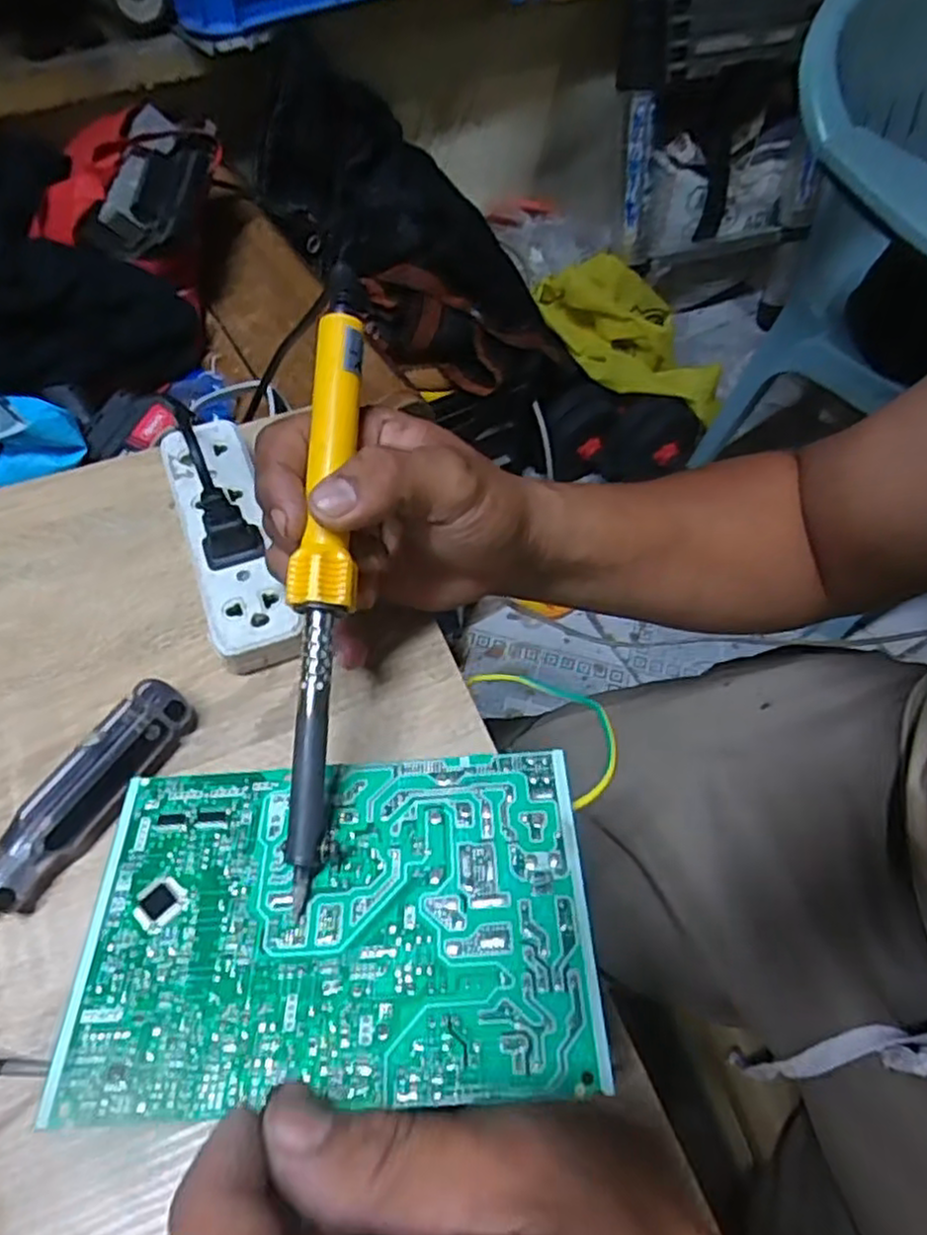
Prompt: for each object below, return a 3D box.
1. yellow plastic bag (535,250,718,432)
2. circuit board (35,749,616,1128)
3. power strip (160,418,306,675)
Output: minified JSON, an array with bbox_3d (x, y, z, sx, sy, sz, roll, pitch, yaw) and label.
[{"bbox_3d":[0.319,-0.544,1.341,0.375,0.119,0.274,22,61,11],"label":"yellow plastic bag"},{"bbox_3d":[-0.044,0.103,0.251,0.171,0.024,0.111,-2,59,-3],"label":"circuit board"},{"bbox_3d":[-0.118,-0.040,0.361,0.041,0.029,0.145,-19,61,-13],"label":"power strip"}]

